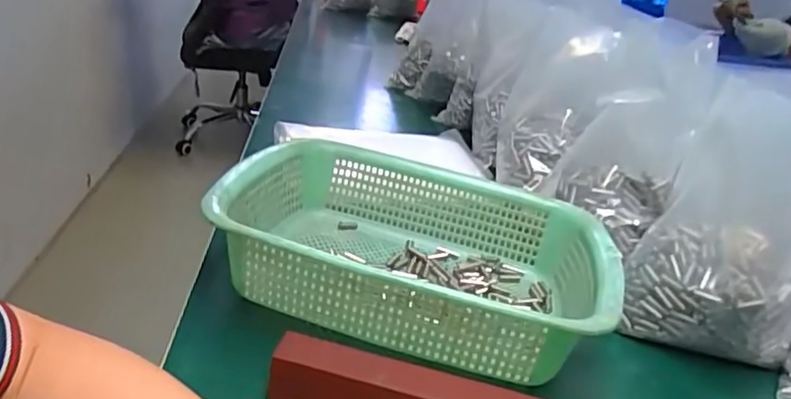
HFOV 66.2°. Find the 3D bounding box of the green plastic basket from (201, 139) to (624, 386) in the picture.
[{"bbox_3d":[0.020,0.043,0.501,0.293,0.093,0.227,13,27,11],"label":"green plastic basket"}]

